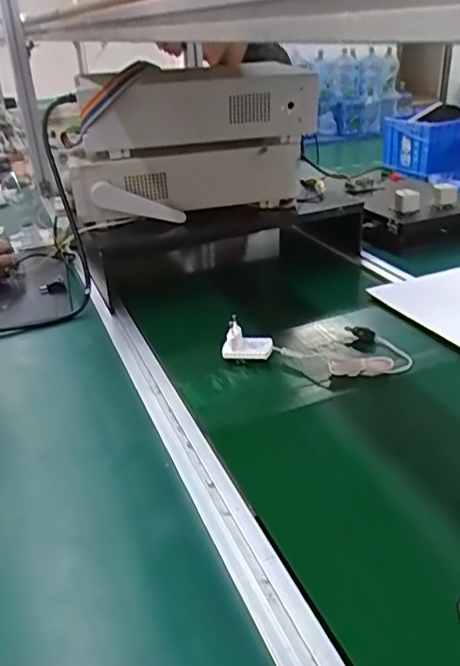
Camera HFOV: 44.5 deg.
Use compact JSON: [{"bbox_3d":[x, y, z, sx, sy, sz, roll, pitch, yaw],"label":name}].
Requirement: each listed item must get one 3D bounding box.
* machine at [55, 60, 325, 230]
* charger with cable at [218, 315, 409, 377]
[{"bbox_3d":[-0.067,-0.310,0.905,0.382,0.201,0.146,-10,29,-13],"label":"machine"},{"bbox_3d":[0.112,0.004,0.710,0.223,0.051,0.105,5,29,14],"label":"charger with cable"}]

